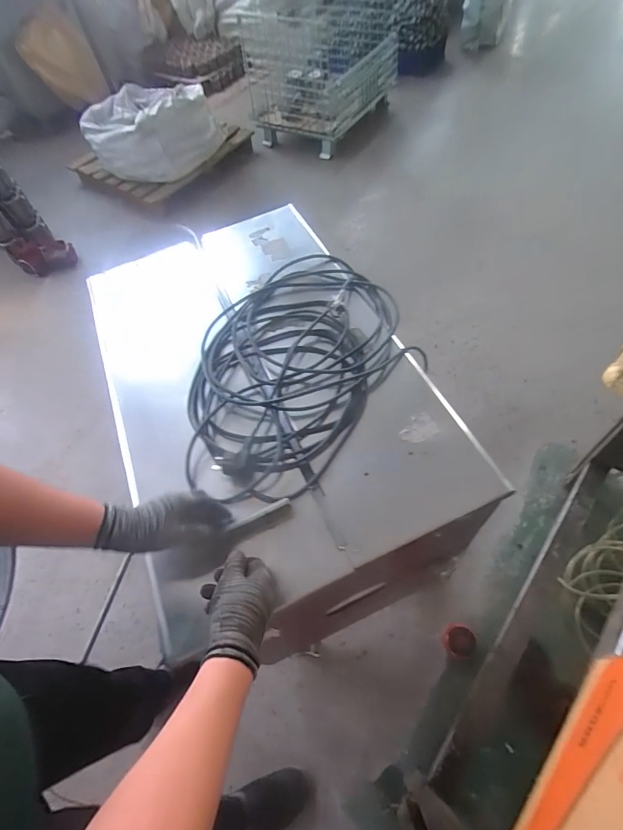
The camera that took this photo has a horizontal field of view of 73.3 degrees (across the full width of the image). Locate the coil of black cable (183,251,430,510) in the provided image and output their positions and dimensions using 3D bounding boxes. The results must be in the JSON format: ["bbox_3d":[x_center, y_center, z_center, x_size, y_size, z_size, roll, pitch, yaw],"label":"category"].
[{"bbox_3d":[-0.018,-0.106,0.799,0.391,0.071,0.543,3,59,3],"label":"coil of black cable"}]

